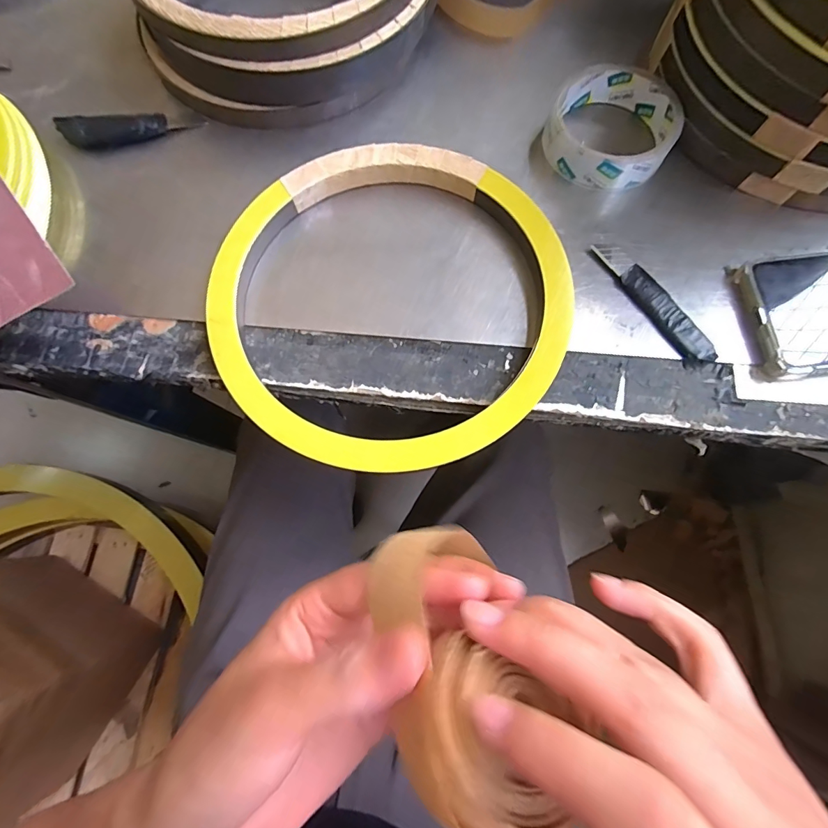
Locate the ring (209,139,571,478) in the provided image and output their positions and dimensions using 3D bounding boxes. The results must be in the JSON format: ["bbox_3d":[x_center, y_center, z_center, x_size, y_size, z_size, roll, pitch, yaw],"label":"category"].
[{"bbox_3d":[-0.016,-0.075,0.271,0.216,0.020,0.227,0,75,1],"label":"ring"}]

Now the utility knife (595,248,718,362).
[{"bbox_3d":[0.155,-0.074,0.273,0.017,0.007,0.101,-32,77,-7],"label":"utility knife"}]

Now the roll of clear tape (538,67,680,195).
[{"bbox_3d":[0.141,-0.204,0.301,0.086,0.029,0.086,0,75,1],"label":"roll of clear tape"}]

